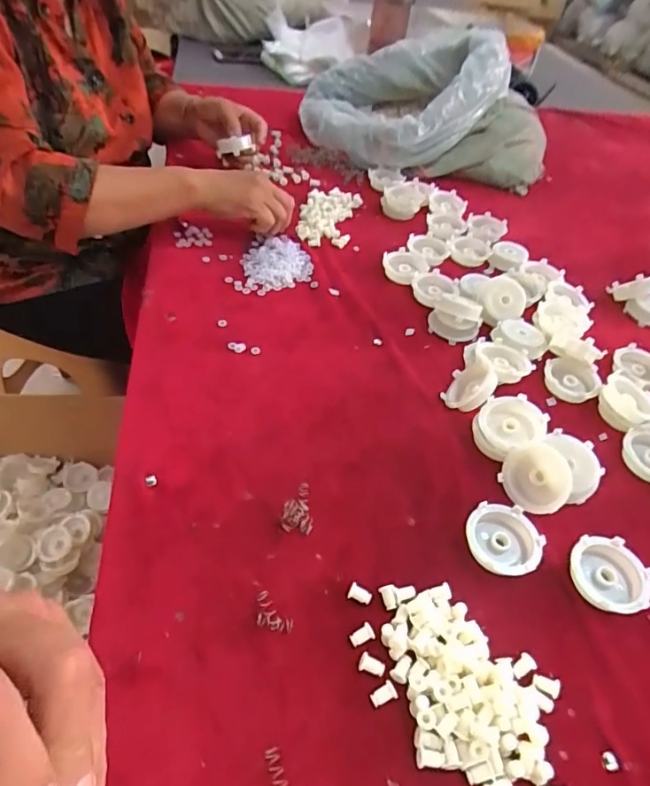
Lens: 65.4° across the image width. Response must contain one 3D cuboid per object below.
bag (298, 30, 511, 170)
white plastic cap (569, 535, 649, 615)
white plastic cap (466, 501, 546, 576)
[{"bbox_3d":[0.132,-0.542,0.914,0.313,0.152,0.306,-33,59,-30],"label":"bag"},{"bbox_3d":[0.220,0.140,0.391,0.056,0.010,0.059,3,48,-3],"label":"white plastic cap"},{"bbox_3d":[0.142,0.116,0.403,0.054,0.011,0.056,3,48,-3],"label":"white plastic cap"}]

